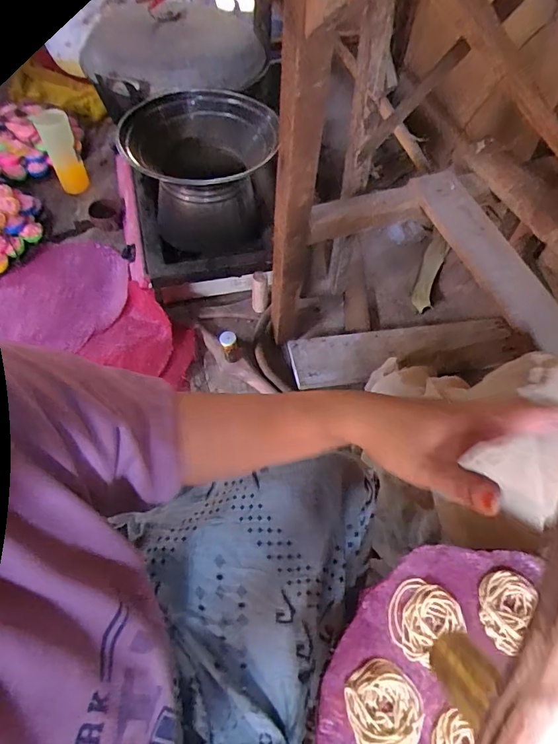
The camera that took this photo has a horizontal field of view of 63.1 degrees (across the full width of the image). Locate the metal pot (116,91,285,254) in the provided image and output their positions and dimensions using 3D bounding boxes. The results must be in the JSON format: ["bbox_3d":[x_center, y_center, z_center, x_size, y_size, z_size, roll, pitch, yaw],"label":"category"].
[{"bbox_3d":[-0.155,-0.403,0.986,0.293,0.253,0.295,1,57,-1],"label":"metal pot"}]

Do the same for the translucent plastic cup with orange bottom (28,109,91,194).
[{"bbox_3d":[-0.598,-0.606,1.259,0.082,0.202,0.074,-24,30,-16],"label":"translucent plastic cup with orange bottom"}]

